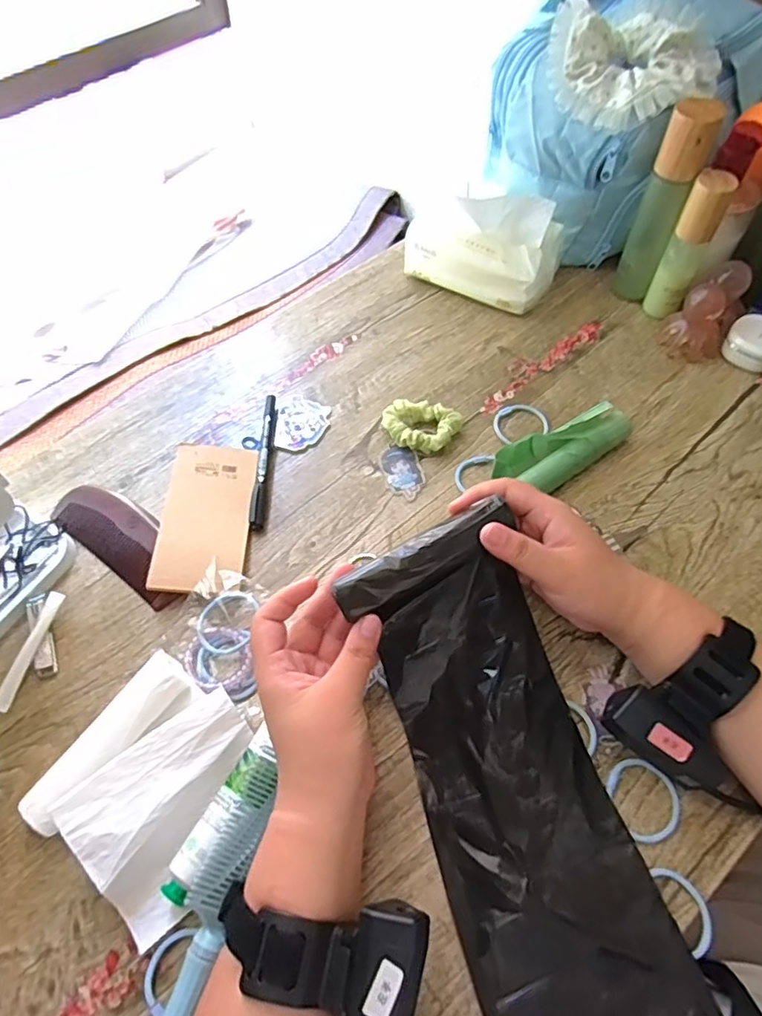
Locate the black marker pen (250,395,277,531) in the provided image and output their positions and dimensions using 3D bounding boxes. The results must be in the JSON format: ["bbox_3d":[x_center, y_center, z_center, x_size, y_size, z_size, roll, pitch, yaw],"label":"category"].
[{"bbox_3d":[-0.104,-0.045,0.516,0.010,0.012,0.137,-1,59,3],"label":"black marker pen"}]

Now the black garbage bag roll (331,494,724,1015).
[{"bbox_3d":[0.078,0.167,0.364,0.117,0.065,0.310,-17,76,-10],"label":"black garbage bag roll"}]

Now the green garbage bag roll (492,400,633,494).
[{"bbox_3d":[0.155,-0.048,0.491,0.124,0.031,0.042,-26,61,-12],"label":"green garbage bag roll"}]

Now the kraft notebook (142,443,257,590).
[{"bbox_3d":[-0.143,0.004,0.480,0.071,0.008,0.137,7,58,-12],"label":"kraft notebook"}]

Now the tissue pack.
[{"bbox_3d":[0.110,-0.277,0.603,0.146,0.093,0.089,24,64,17],"label":"tissue pack"}]

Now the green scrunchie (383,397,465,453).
[{"bbox_3d":[0.037,-0.073,0.525,0.069,0.020,0.049,4,60,6],"label":"green scrunchie"}]

